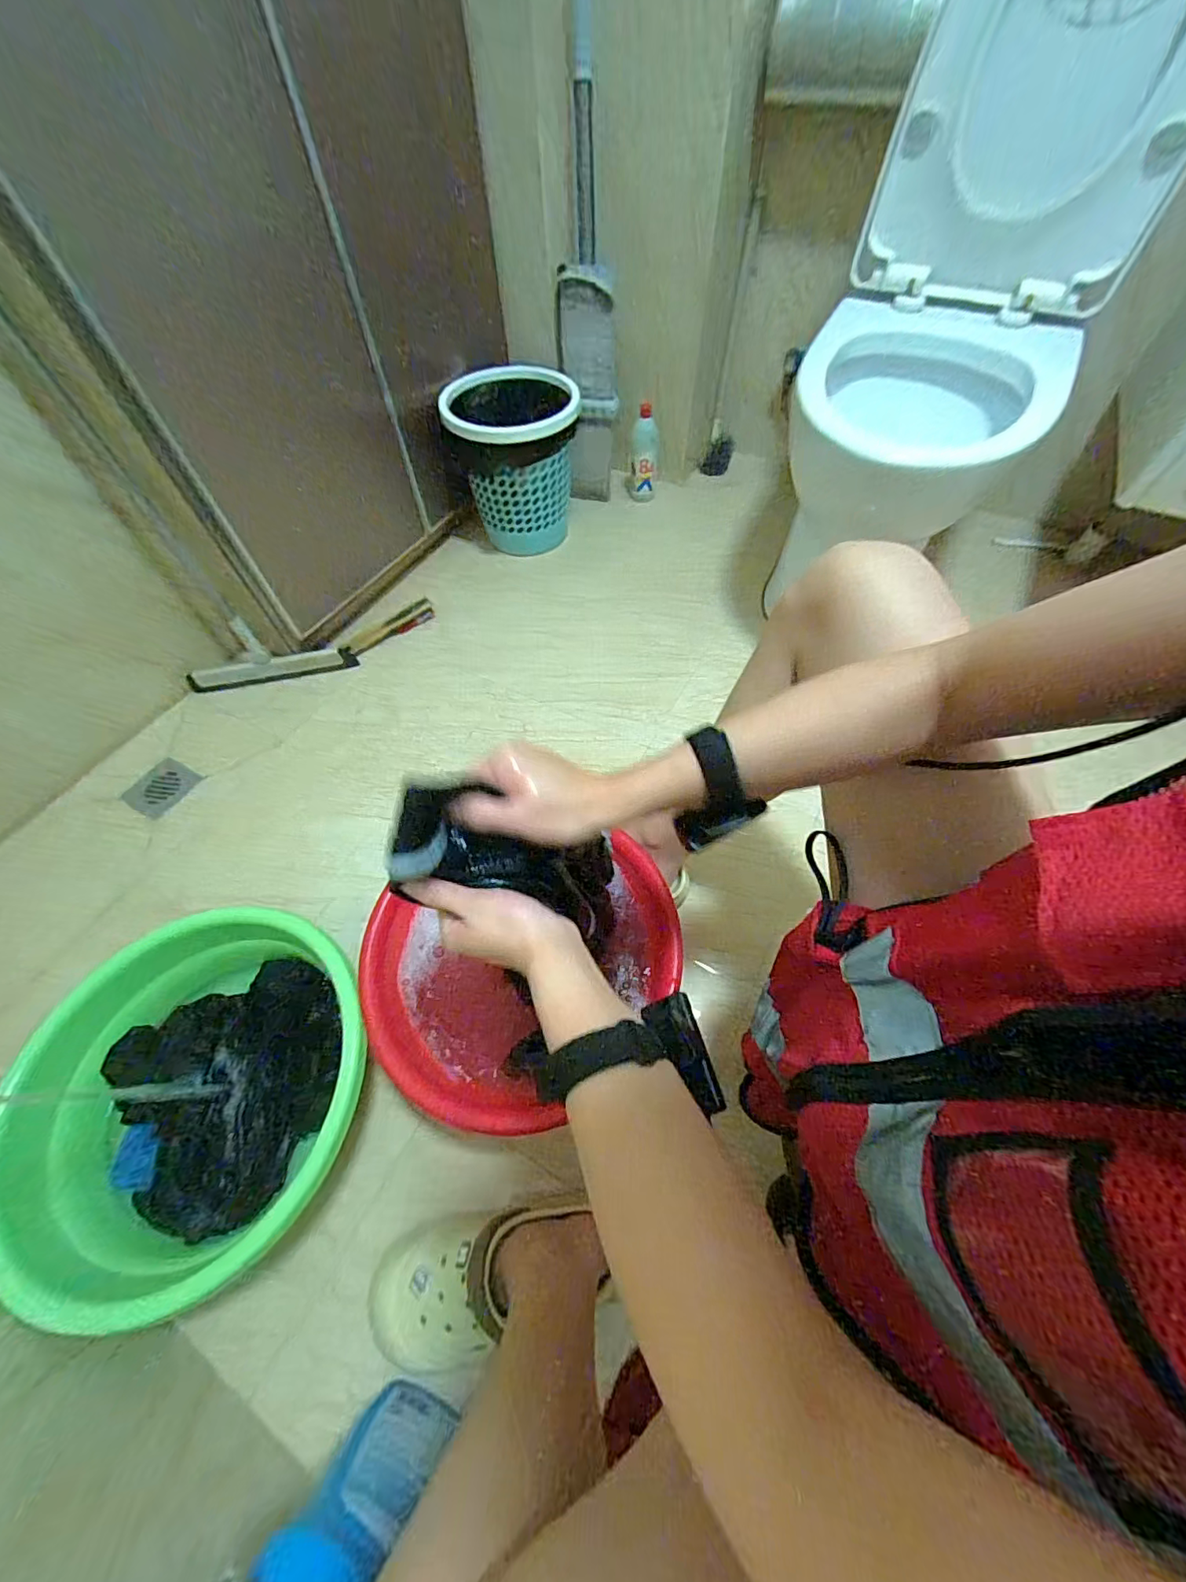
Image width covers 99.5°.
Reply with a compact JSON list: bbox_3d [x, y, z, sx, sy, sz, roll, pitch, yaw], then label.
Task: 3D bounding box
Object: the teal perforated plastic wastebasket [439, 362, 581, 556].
[{"bbox_3d":[-0.162,-0.718,1.104,0.257,0.289,0.298,-3,62,0],"label":"teal perforated plastic wastebasket"}]

